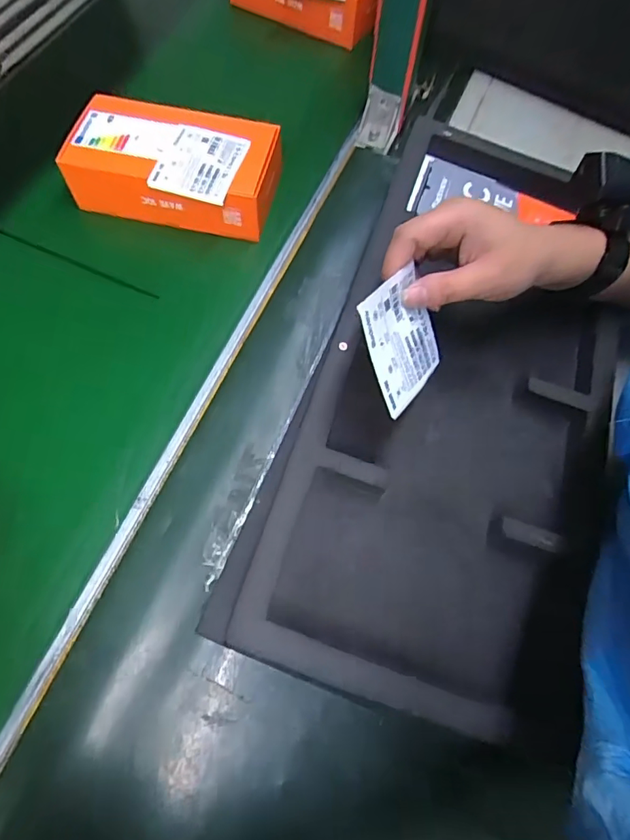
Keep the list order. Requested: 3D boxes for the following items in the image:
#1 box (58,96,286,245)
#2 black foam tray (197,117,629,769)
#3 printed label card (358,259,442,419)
[{"bbox_3d":[-0.136,-0.251,0.490,0.206,0.060,0.113,17,66,4],"label":"box"},{"bbox_3d":[0.123,-0.034,0.390,0.230,0.084,0.476,21,67,6],"label":"black foam tray"},{"bbox_3d":[0.057,-0.054,0.325,0.005,0.080,0.068,9,43,42],"label":"printed label card"}]

